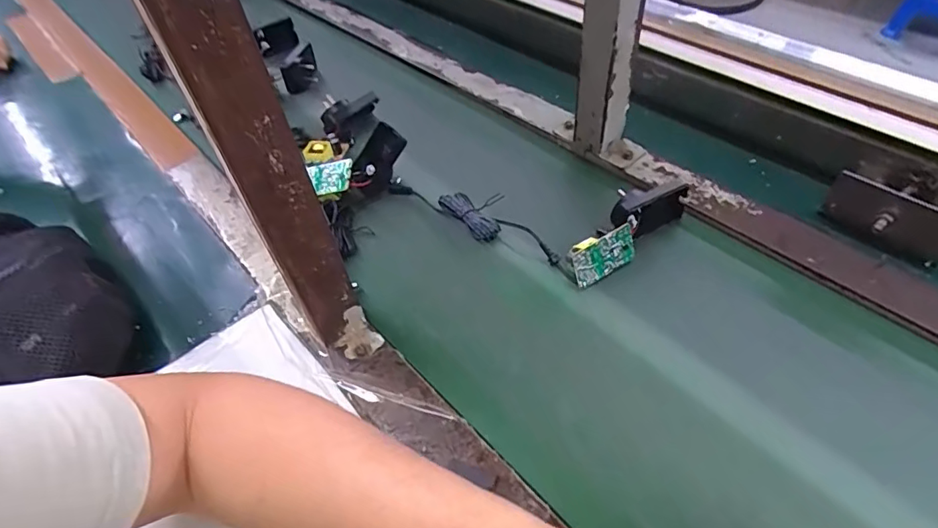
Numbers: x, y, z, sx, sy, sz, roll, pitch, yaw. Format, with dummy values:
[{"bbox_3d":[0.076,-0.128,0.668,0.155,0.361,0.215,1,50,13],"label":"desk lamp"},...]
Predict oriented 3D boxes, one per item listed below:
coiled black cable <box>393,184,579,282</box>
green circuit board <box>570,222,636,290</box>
[{"bbox_3d":[0.011,-0.048,0.519,0.214,0.018,0.044,30,58,28],"label":"coiled black cable"},{"bbox_3d":[0.116,-0.007,0.462,0.061,0.040,0.011,-26,31,-15],"label":"green circuit board"}]

